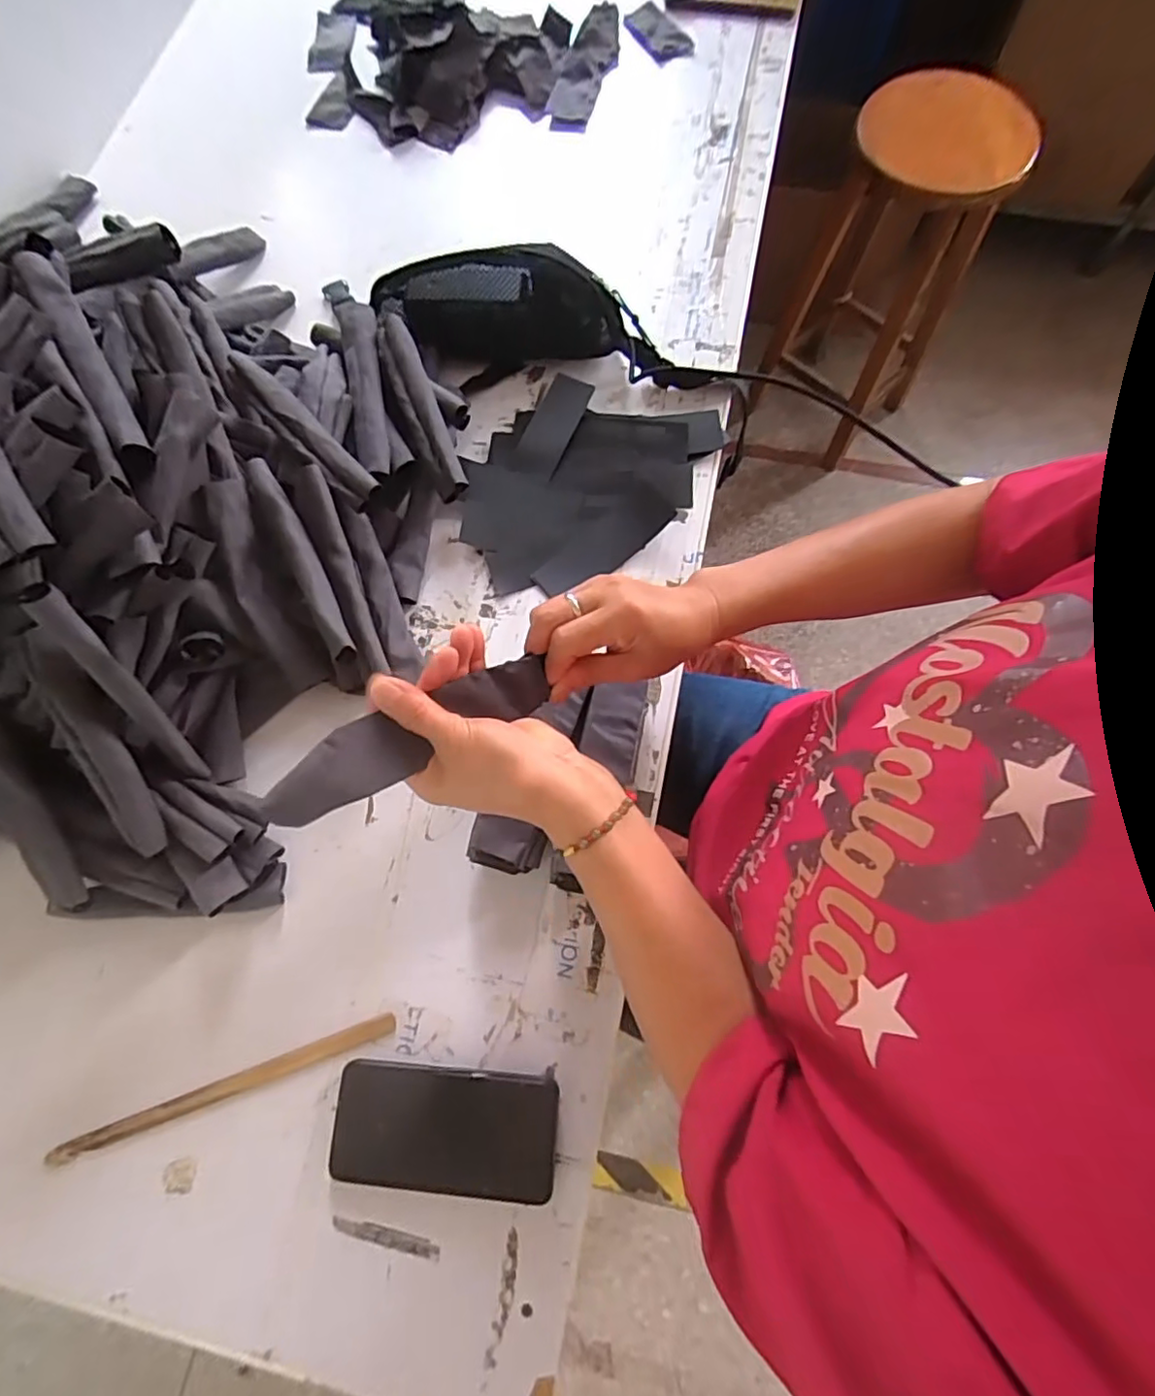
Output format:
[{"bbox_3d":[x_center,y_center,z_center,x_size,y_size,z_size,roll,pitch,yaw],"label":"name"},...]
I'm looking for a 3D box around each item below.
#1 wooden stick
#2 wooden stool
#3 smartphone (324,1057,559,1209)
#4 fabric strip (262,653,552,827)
[{"bbox_3d":[-0.269,0.300,0.473,0.264,0.008,0.017,-20,73,-4],"label":"wooden stick"},{"bbox_3d":[0.626,-0.823,1.278,0.358,0.663,0.352,7,73,4],"label":"wooden stool"},{"bbox_3d":[-0.097,0.320,0.455,0.161,0.017,0.080,3,73,3],"label":"smartphone"},{"bbox_3d":[-0.095,0.021,0.364,0.173,0.008,0.040,-26,93,-24],"label":"fabric strip"}]

